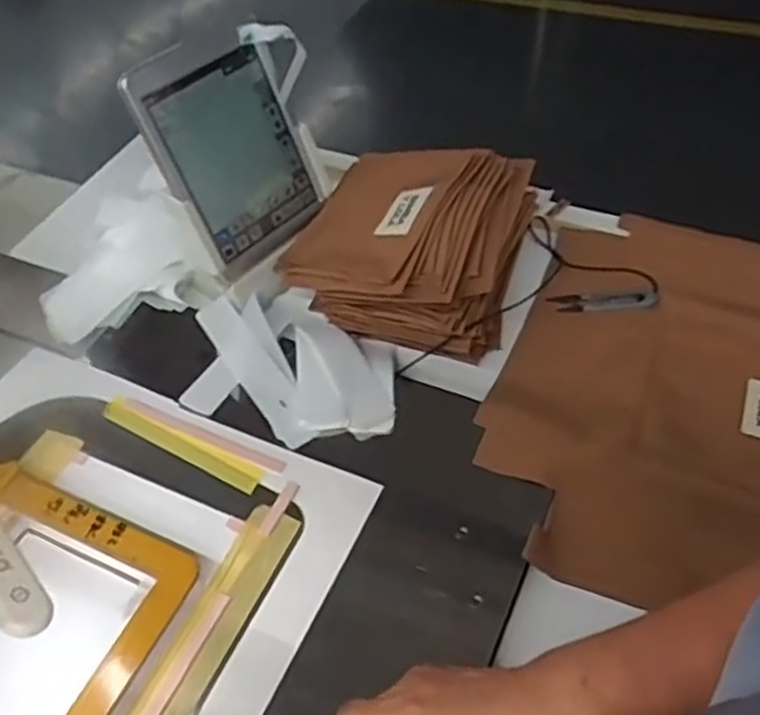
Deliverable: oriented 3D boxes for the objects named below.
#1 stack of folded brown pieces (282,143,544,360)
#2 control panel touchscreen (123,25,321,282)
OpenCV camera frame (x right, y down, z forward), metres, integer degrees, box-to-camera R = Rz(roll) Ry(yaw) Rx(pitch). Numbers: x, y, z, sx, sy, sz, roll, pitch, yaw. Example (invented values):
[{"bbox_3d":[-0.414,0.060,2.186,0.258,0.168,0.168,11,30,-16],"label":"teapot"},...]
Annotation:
[{"bbox_3d":[0.027,-0.122,0.747,0.218,0.085,0.203,13,53,17],"label":"stack of folded brown pieces"},{"bbox_3d":[-0.141,-0.195,0.706,0.024,0.196,0.143,15,50,44],"label":"control panel touchscreen"}]

